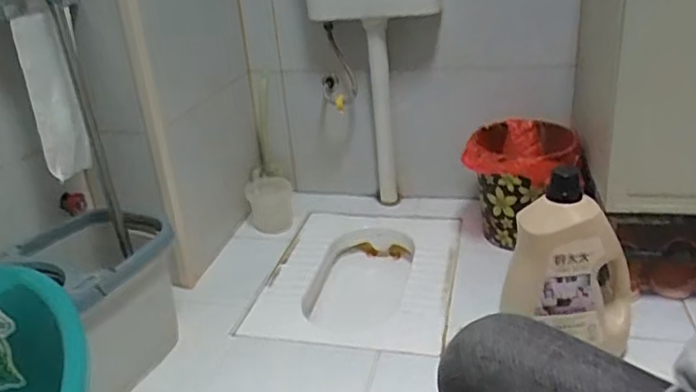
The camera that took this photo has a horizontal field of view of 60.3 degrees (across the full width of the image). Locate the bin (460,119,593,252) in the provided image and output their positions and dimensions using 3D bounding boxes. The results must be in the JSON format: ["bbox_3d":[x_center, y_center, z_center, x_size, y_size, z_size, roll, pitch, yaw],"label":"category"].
[{"bbox_3d":[0.434,-0.023,1.529,0.291,0.278,0.241,-5,23,0],"label":"bin"}]

